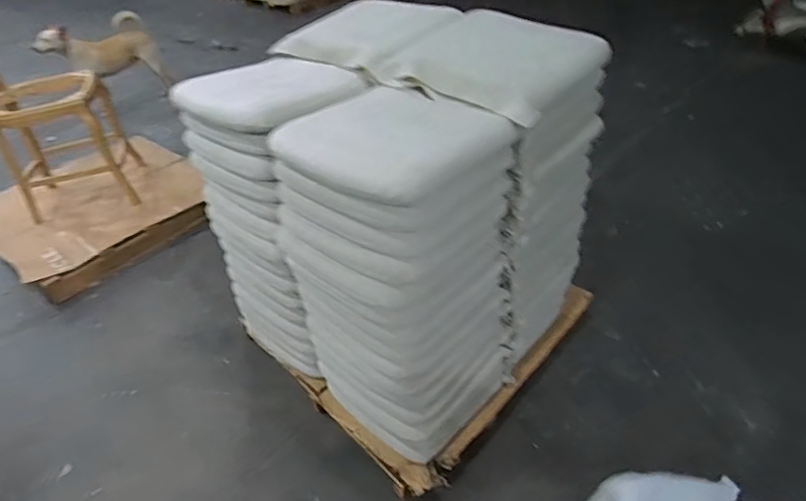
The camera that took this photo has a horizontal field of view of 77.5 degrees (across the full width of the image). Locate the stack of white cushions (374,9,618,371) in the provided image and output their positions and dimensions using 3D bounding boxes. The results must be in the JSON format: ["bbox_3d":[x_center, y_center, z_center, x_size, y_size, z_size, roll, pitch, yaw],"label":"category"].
[{"bbox_3d":[0.256,-0.190,1.509,0.485,0.891,0.399,26,46,31],"label":"stack of white cushions"}]

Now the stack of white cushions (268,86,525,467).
[{"bbox_3d":[-0.002,0.078,1.353,0.485,0.835,0.435,28,48,33],"label":"stack of white cushions"}]

